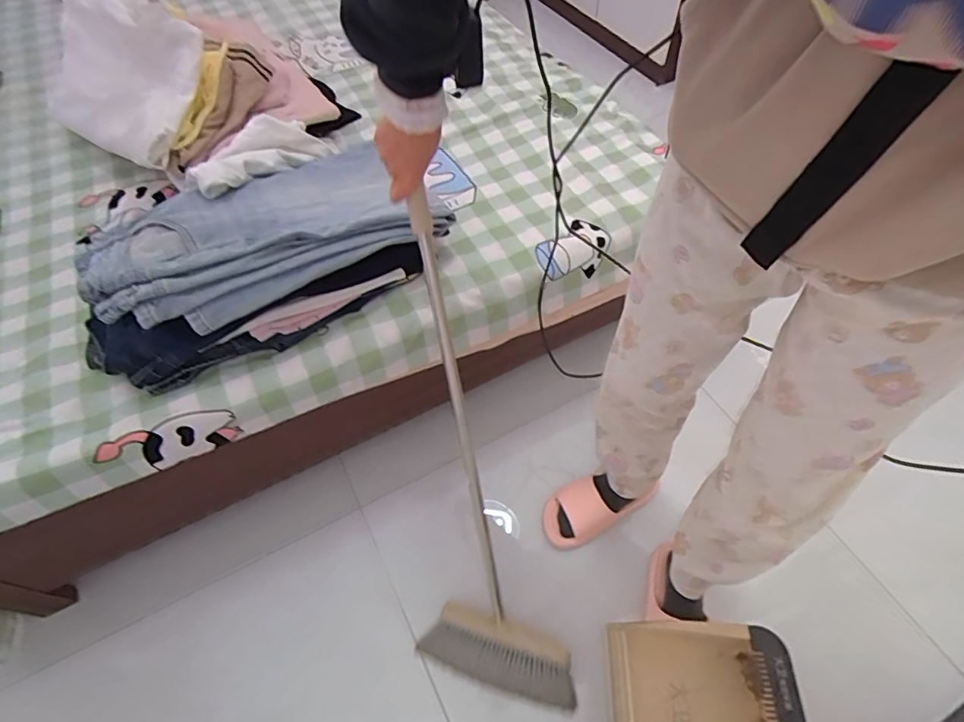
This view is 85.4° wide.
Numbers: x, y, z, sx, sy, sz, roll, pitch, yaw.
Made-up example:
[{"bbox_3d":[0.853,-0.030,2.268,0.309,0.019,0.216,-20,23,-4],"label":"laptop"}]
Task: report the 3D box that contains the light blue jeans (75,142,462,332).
[{"bbox_3d":[-0.325,-0.207,0.786,0.471,0.108,0.288,-37,62,-20],"label":"light blue jeans"}]

